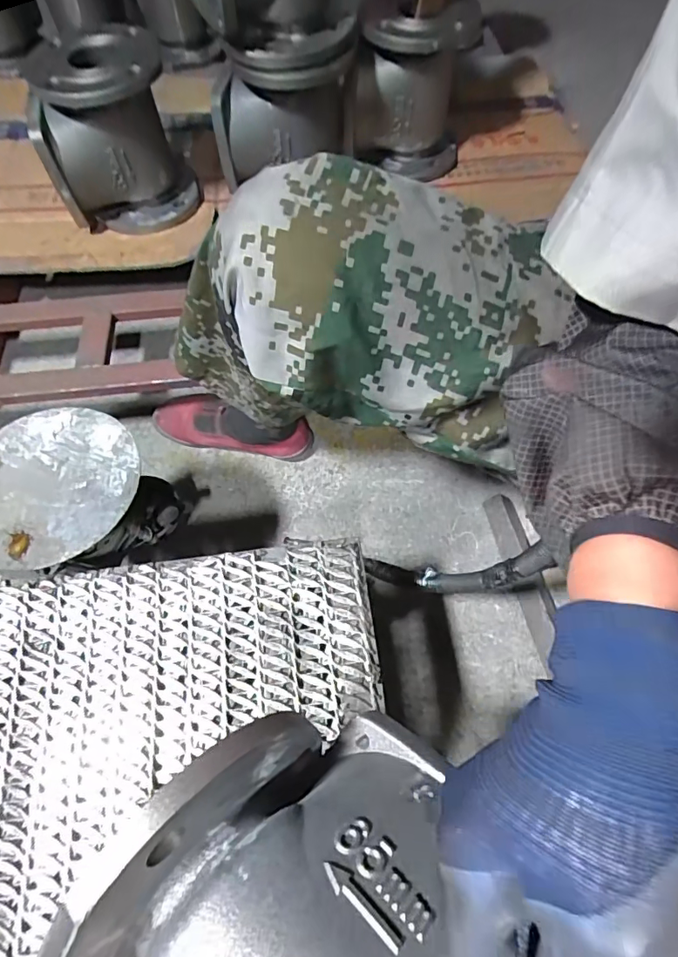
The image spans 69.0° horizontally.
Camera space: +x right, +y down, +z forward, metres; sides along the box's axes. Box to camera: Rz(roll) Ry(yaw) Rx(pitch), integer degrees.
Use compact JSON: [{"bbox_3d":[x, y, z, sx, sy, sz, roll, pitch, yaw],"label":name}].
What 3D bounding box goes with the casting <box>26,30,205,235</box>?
[{"bbox_3d":[-0.315,-0.484,0.704,0.170,0.207,0.148,-5,62,-1],"label":"casting"}]

